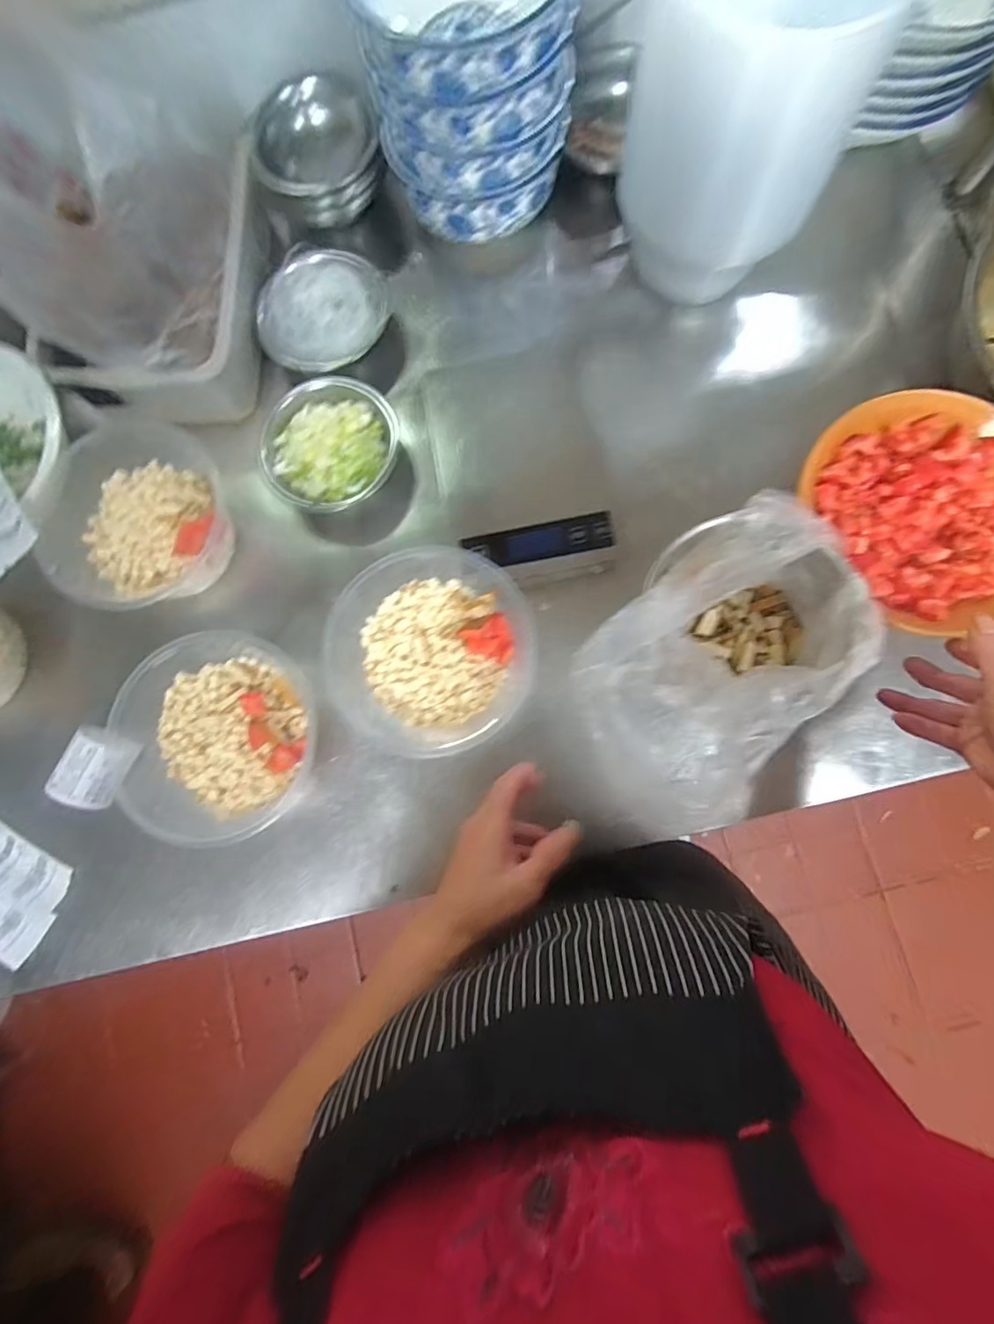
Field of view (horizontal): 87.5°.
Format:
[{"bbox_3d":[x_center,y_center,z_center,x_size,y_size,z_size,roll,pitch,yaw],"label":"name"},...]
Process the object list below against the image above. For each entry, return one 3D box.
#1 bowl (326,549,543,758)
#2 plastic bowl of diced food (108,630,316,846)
[{"bbox_3d":[-0.054,-0.010,0.463,0.168,0.075,0.183,0,81,3],"label":"bowl"},{"bbox_3d":[-0.244,0.065,0.459,0.177,0.076,0.170,0,81,3],"label":"plastic bowl of diced food"}]

